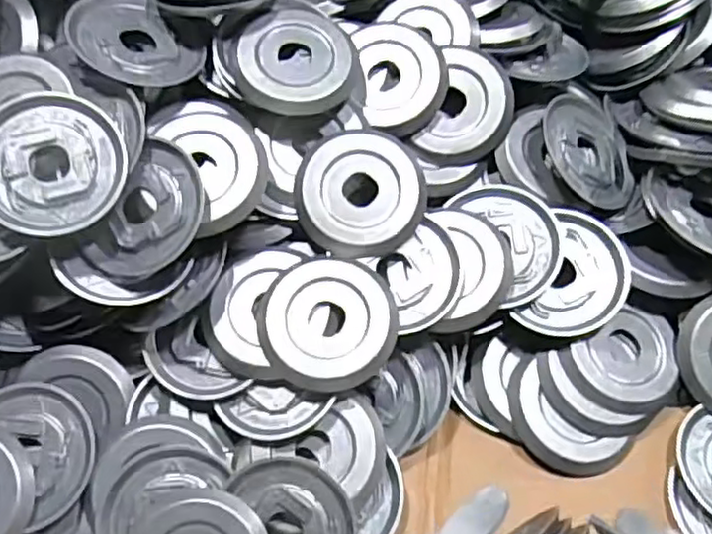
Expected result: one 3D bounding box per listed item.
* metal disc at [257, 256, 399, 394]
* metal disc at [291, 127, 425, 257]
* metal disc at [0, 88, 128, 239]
[{"bbox_3d":[-0.017,0.033,0.420,0.082,0.009,0.082,0,69,0],"label":"metal disc"},{"bbox_3d":[0.003,-0.049,0.444,0.081,0.010,0.084,0,79,1],"label":"metal disc"},{"bbox_3d":[-0.182,-0.062,0.405,0.085,0.007,0.085,2,79,-12],"label":"metal disc"}]

